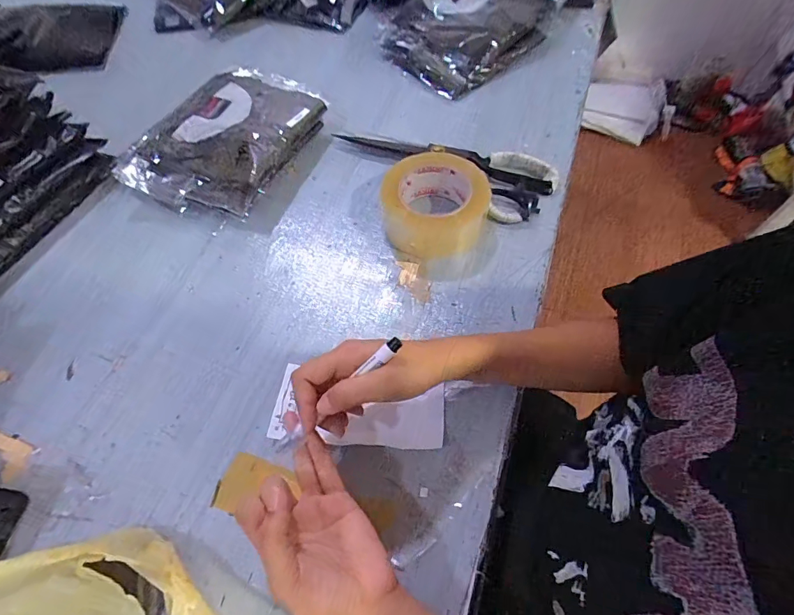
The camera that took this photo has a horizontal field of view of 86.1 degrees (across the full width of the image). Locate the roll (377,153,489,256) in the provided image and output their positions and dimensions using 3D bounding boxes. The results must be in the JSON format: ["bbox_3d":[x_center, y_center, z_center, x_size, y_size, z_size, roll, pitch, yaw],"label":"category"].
[{"bbox_3d":[0.046,-0.122,0.493,0.112,0.053,0.124,20,63,13],"label":"roll"}]

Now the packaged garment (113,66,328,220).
[{"bbox_3d":[-0.220,-0.226,0.560,0.199,0.061,0.251,21,63,14],"label":"packaged garment"}]

